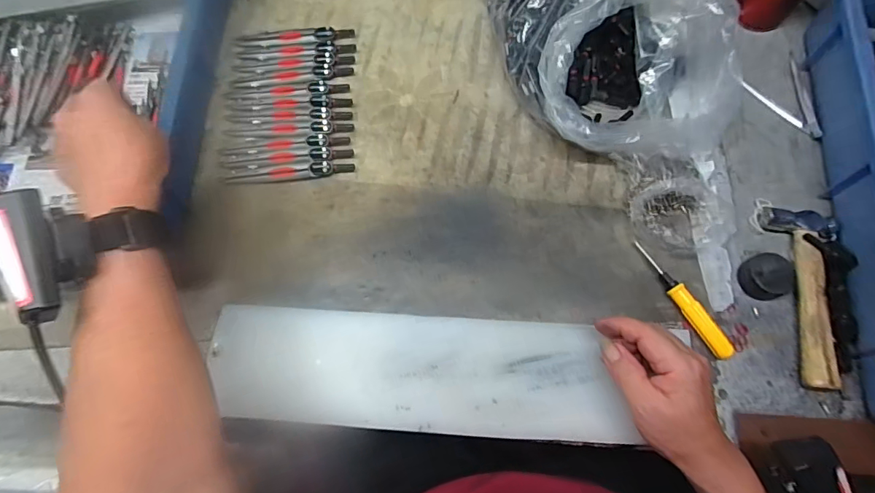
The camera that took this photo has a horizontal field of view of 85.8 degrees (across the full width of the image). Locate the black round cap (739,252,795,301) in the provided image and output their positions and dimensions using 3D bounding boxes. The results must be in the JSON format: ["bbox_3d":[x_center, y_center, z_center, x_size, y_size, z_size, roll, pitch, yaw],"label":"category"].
[{"bbox_3d":[0.287,0.026,0.411,0.043,0.018,0.039,-25,73,-8],"label":"black round cap"}]

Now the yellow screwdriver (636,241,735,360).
[{"bbox_3d":[0.211,0.045,0.407,0.012,0.018,0.115,-29,74,-9],"label":"yellow screwdriver"}]

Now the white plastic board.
[{"bbox_3d":[-0.019,0.104,0.391,0.334,0.012,0.090,4,65,0],"label":"white plastic board"}]

